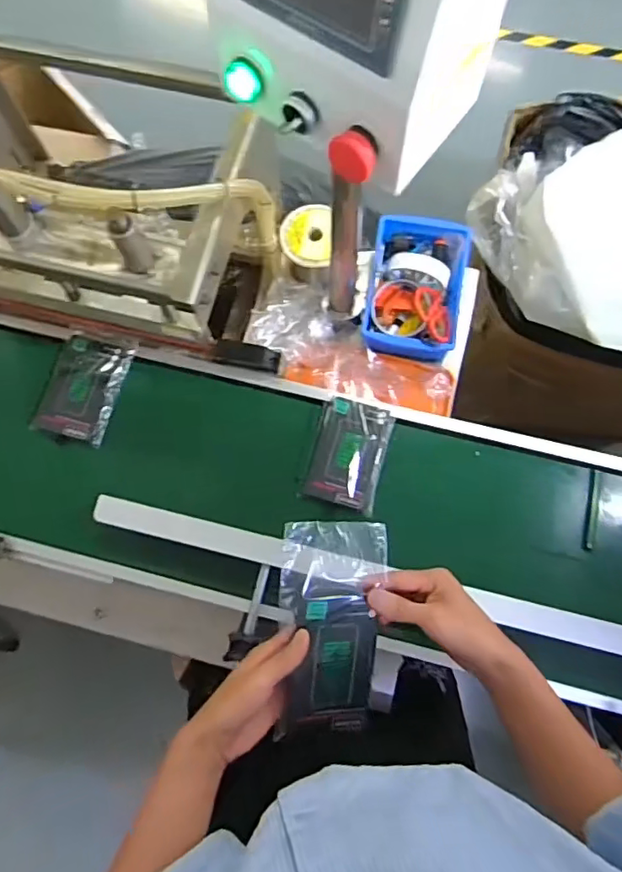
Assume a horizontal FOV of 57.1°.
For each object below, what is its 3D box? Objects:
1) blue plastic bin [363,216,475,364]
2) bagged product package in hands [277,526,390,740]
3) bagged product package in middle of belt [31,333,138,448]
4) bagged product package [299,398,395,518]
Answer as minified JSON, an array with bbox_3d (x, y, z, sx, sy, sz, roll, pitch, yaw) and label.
[{"bbox_3d":[0.155,-0.224,0.839,0.138,0.059,0.213,10,75,4],"label":"blue plastic bin"},{"bbox_3d":[0.020,0.174,0.513,0.091,0.030,0.188,0,93,1],"label":"bagged product package in hands"},{"bbox_3d":[-0.302,-0.066,0.763,0.104,0.011,0.153,11,75,4],"label":"bagged product package in middle of belt"},{"bbox_3d":[0.048,0.022,0.728,0.092,0.018,0.135,14,75,5],"label":"bagged product package"}]

